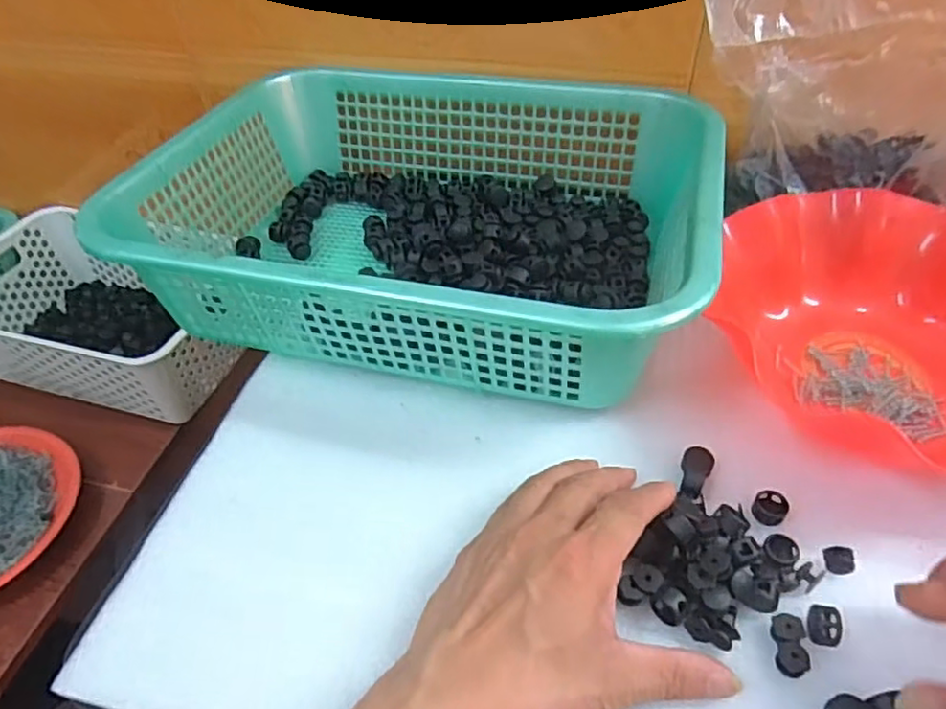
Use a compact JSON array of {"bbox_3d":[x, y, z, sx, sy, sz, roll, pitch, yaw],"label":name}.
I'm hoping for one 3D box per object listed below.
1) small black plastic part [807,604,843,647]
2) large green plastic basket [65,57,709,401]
[{"bbox_3d":[0.163,0.125,0.303,0.011,0.011,0.017,4,47,6],"label":"small black plastic part"},{"bbox_3d":[-0.031,-0.109,0.477,0.379,0.103,0.292,10,48,11],"label":"large green plastic basket"}]

